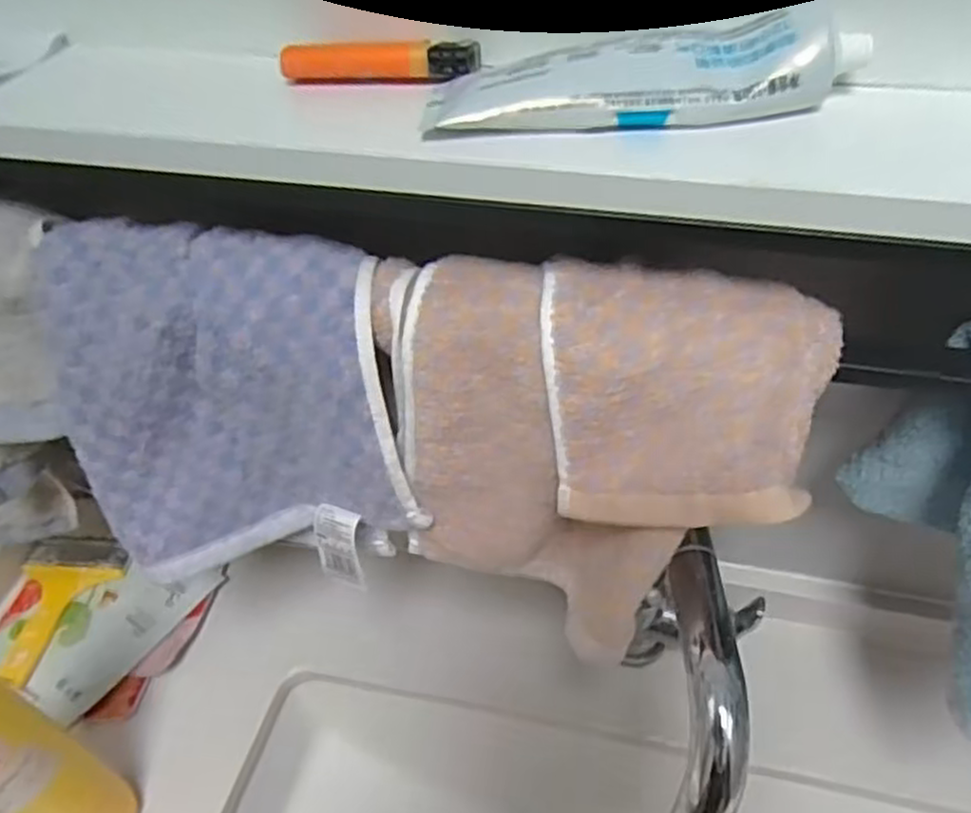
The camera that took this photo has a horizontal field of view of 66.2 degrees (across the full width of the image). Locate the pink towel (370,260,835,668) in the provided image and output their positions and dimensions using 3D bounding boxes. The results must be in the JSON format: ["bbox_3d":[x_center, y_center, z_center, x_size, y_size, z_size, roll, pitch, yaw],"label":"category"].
[{"bbox_3d":[0.038,0.028,0.333,0.182,0.157,0.091,11,48,14],"label":"pink towel"}]

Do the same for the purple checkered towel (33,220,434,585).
[{"bbox_3d":[-0.121,0.004,0.366,0.171,0.180,0.043,1,29,12],"label":"purple checkered towel"}]

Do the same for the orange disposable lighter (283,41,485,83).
[{"bbox_3d":[-0.042,-0.140,0.303,0.079,0.012,0.012,-3,46,1],"label":"orange disposable lighter"}]

